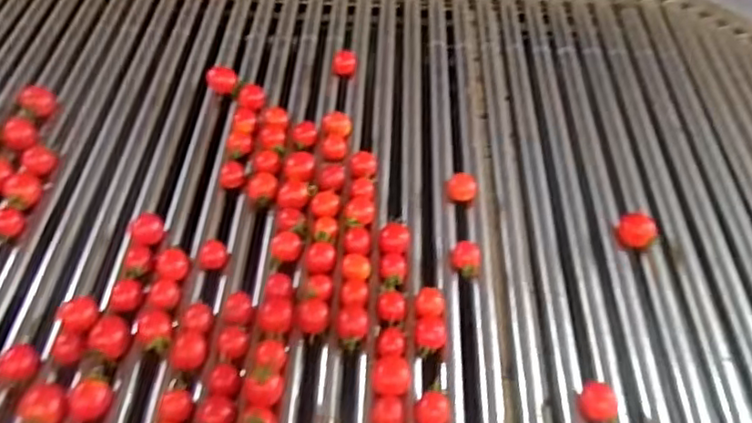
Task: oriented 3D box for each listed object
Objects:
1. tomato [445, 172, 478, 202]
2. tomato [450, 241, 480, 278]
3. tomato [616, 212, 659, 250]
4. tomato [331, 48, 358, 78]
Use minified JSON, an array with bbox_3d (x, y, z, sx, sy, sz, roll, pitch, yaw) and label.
[{"bbox_3d":[0.083,-0.022,0.613,0.027,0.020,0.027,11,52,5],"label":"tomato"},{"bbox_3d":[0.080,0.043,0.563,0.025,0.018,0.034,15,52,8],"label":"tomato"},{"bbox_3d":[0.238,0.022,0.580,0.036,0.028,0.031,-30,59,-24],"label":"tomato"},{"bbox_3d":[-0.036,-0.173,0.728,0.028,0.020,0.032,-1,51,-4],"label":"tomato"}]

